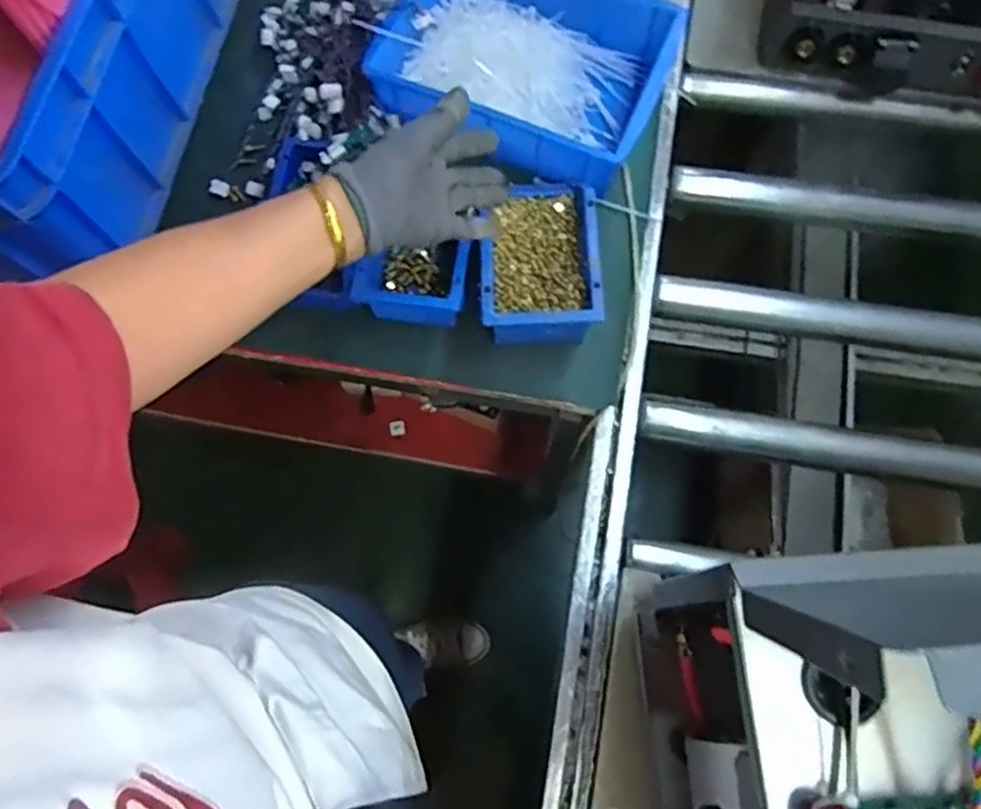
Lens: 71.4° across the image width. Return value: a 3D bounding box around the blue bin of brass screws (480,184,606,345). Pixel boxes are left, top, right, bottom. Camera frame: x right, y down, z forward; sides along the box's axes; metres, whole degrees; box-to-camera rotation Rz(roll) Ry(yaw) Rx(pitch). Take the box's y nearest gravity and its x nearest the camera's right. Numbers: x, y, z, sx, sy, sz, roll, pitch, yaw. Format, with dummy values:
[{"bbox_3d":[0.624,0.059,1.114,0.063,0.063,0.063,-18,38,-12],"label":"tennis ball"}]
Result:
[{"bbox_3d":[0.051,-0.142,0.694,0.113,0.085,0.176,-2,72,1],"label":"blue bin of brass screws"}]

